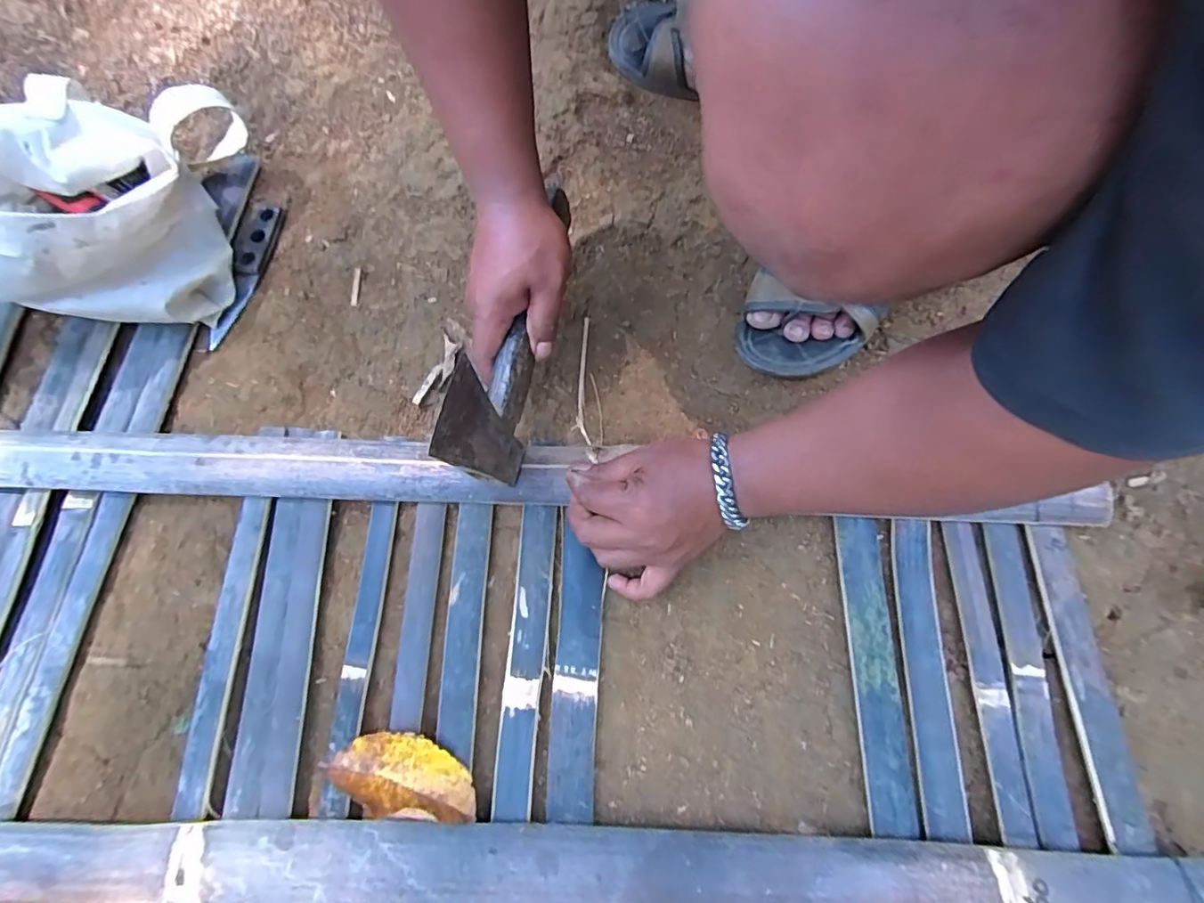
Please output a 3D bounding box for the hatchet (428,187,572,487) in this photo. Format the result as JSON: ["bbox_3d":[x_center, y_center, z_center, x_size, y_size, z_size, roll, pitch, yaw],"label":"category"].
[{"bbox_3d":[-0.061,-0.104,0.404,0.026,0.111,0.256,10,75,5],"label":"hatchet"}]

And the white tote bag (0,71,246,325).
[{"bbox_3d":[-0.484,-0.209,0.459,0.271,0.159,0.234,1,74,2],"label":"white tote bag"}]

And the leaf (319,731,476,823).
[{"bbox_3d":[-0.142,0.227,0.384,0.107,0.030,0.050,5,75,3],"label":"leaf"}]

